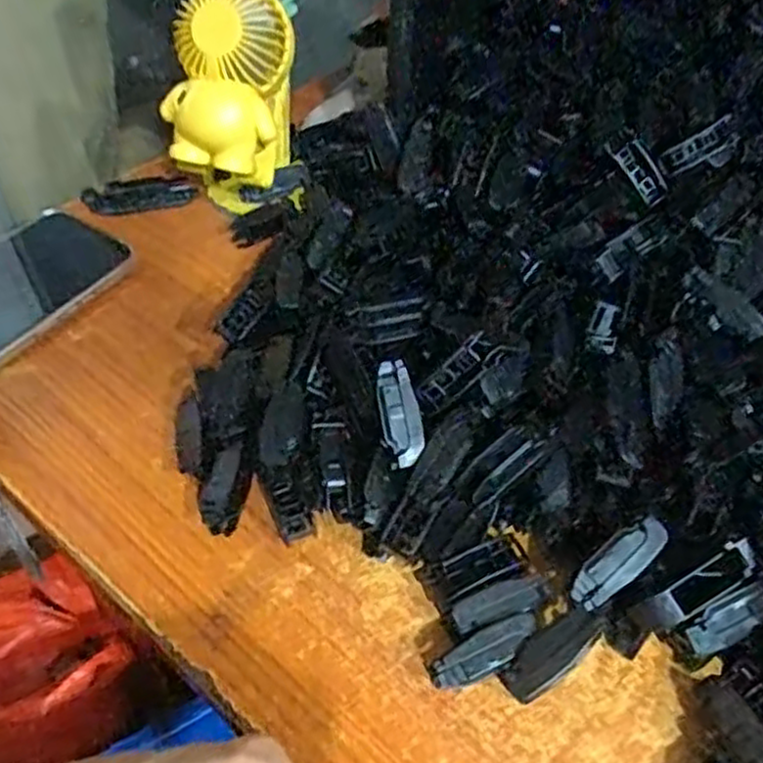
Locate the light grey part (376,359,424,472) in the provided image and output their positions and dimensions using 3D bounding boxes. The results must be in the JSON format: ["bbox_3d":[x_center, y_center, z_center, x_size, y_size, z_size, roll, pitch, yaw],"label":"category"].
[{"bbox_3d":[0.008,0.015,0.339,0.017,0.006,0.047,-9,86,-12],"label":"light grey part"}]

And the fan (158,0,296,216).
[{"bbox_3d":[-0.093,-0.165,0.462,0.077,0.143,0.084,-1,49,-4],"label":"fan"}]

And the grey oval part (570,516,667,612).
[{"bbox_3d":[0.101,0.077,0.314,0.048,0.004,0.018,-39,56,-9],"label":"grey oval part"}]

